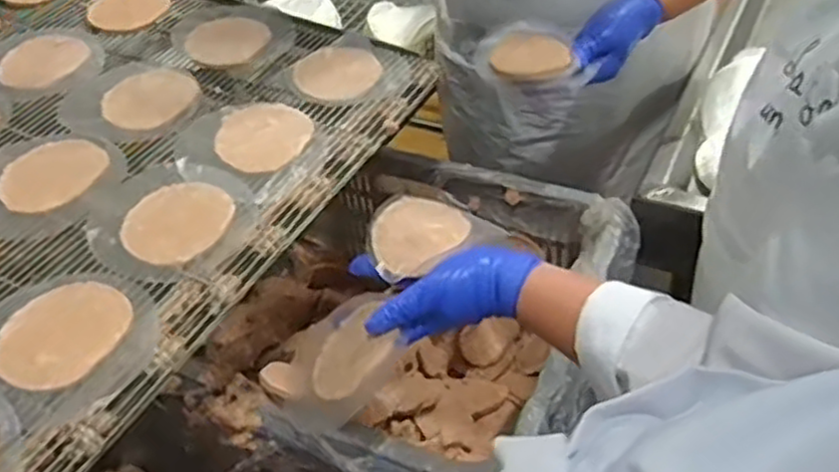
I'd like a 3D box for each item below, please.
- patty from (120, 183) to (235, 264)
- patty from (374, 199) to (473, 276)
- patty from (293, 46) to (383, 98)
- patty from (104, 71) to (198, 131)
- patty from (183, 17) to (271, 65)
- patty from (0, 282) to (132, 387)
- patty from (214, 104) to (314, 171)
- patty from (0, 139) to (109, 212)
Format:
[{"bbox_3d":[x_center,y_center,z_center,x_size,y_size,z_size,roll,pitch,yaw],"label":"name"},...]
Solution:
[{"bbox_3d":[-0.187,-0.011,0.567,0.074,0.011,0.081,-4,44,3],"label":"patty"},{"bbox_3d":[-0.001,-0.005,0.631,0.082,0.012,0.072,-29,48,-21],"label":"patty"},{"bbox_3d":[-0.079,-0.156,0.715,0.081,0.016,0.082,-17,45,-10],"label":"patty"},{"bbox_3d":[-0.249,-0.126,0.682,0.080,0.013,0.080,-4,44,3],"label":"patty"},{"bbox_3d":[-0.196,-0.196,0.741,0.080,0.011,0.076,-4,44,3],"label":"patty"},{"bbox_3d":[-0.240,0.065,0.495,0.073,0.010,0.083,18,49,23],"label":"patty"},{"bbox_3d":[-0.133,-0.085,0.635,0.081,0.018,0.080,-17,45,-10],"label":"patty"},{"bbox_3d":[-0.303,-0.052,0.611,0.084,0.013,0.067,-28,48,-21],"label":"patty"}]

